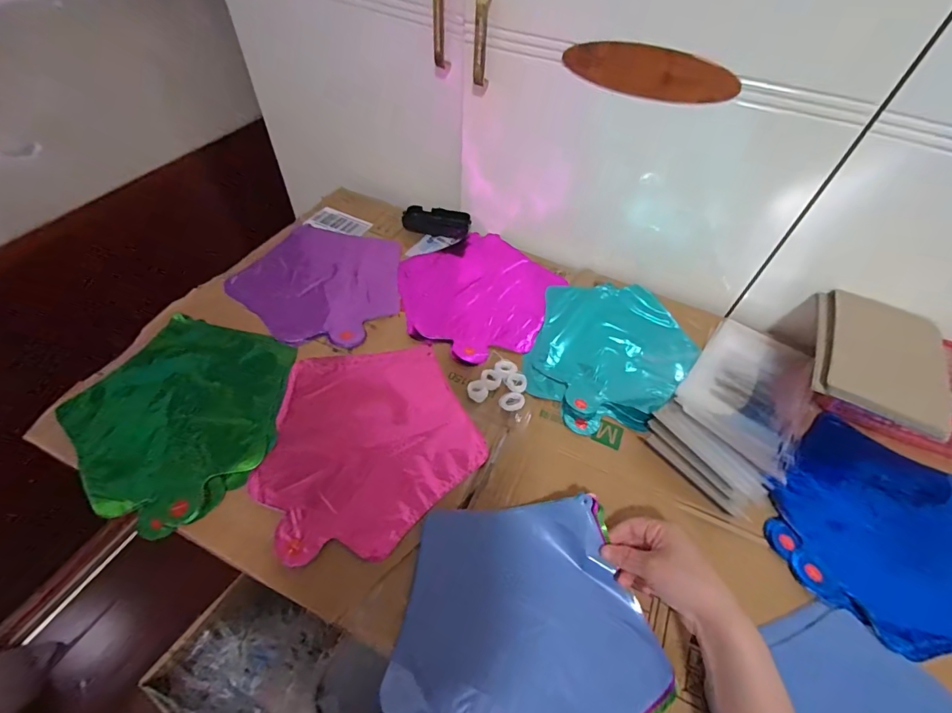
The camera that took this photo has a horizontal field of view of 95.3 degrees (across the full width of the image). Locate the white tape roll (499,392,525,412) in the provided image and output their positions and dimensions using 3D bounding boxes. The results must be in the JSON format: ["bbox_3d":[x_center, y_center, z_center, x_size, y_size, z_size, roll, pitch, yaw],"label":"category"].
[{"bbox_3d":[0.043,0.053,0.515,0.029,0.008,0.024,6,52,0],"label":"white tape roll"}]

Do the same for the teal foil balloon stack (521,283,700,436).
[{"bbox_3d":[0.181,-0.009,0.579,0.201,0.016,0.257,17,53,8],"label":"teal foil balloon stack"}]

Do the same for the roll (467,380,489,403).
[{"bbox_3d":[0.003,0.041,0.524,0.025,0.007,0.027,3,52,-3],"label":"roll"}]

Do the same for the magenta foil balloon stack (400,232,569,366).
[{"bbox_3d":[0.005,-0.092,0.643,0.236,0.014,0.224,-36,63,-28],"label":"magenta foil balloon stack"}]

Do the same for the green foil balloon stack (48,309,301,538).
[{"bbox_3d":[-0.324,0.057,0.494,0.229,0.013,0.230,29,55,17],"label":"green foil balloon stack"}]

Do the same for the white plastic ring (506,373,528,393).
[{"bbox_3d":[0.050,0.033,0.532,0.024,0.008,0.025,3,52,-3],"label":"white plastic ring"}]

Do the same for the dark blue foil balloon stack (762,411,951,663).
[{"bbox_3d":[0.432,0.184,0.447,0.231,0.021,0.226,31,56,18],"label":"dark blue foil balloon stack"}]

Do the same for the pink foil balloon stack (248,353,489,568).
[{"bbox_3d":[-0.123,0.087,0.482,0.224,0.007,0.235,-22,57,-21],"label":"pink foil balloon stack"}]

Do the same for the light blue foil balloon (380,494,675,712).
[{"bbox_3d":[0.042,0.246,0.372,0.219,0.049,0.221,3,52,-3],"label":"light blue foil balloon"}]

